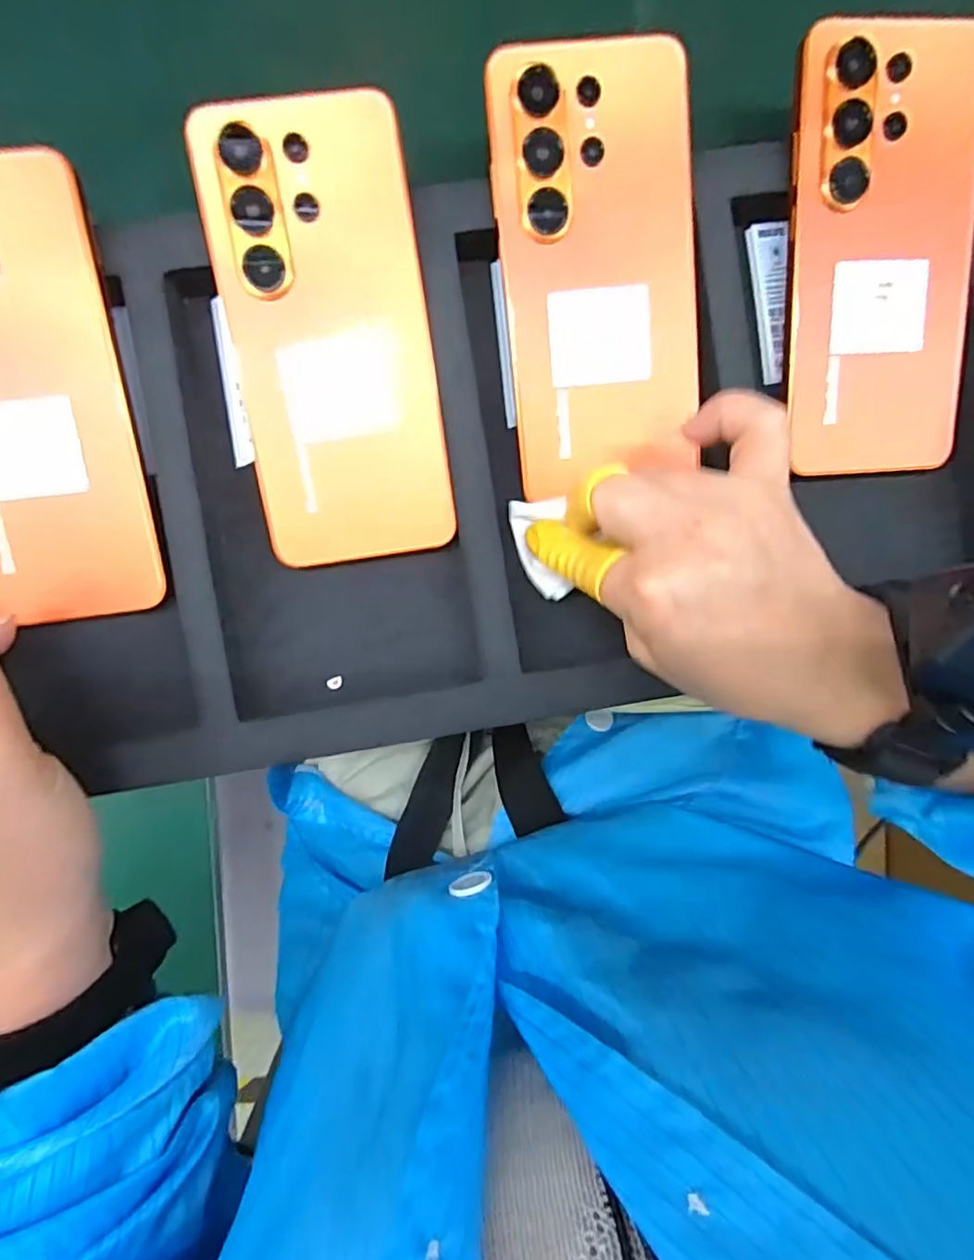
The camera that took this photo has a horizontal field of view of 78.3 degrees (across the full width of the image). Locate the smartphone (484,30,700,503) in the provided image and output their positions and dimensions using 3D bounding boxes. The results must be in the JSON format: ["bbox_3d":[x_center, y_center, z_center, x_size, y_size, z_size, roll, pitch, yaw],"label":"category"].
[{"bbox_3d":[0.045,-0.141,0.239,0.078,0.008,0.161,-4,102,-4],"label":"smartphone"}]

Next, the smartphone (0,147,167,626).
[{"bbox_3d":[-0.179,-0.087,0.230,0.078,0.008,0.165,-8,100,-4],"label":"smartphone"}]

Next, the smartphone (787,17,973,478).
[{"bbox_3d":[0.167,-0.153,0.249,0.079,0.006,0.167,-5,102,-4],"label":"smartphone"}]

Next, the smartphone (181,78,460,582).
[{"bbox_3d":[-0.061,-0.113,0.237,0.077,0.005,0.166,-9,102,-4],"label":"smartphone"}]

